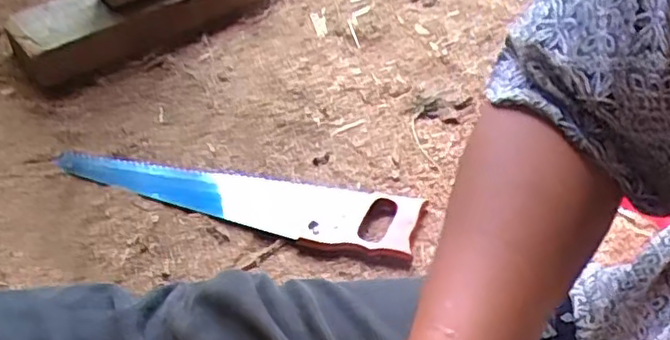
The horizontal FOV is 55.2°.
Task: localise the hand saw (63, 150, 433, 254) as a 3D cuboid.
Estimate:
[{"bbox_3d":[-0.129,0.029,0.805,0.458,0.018,0.094,9,47,7],"label":"hand saw"}]

